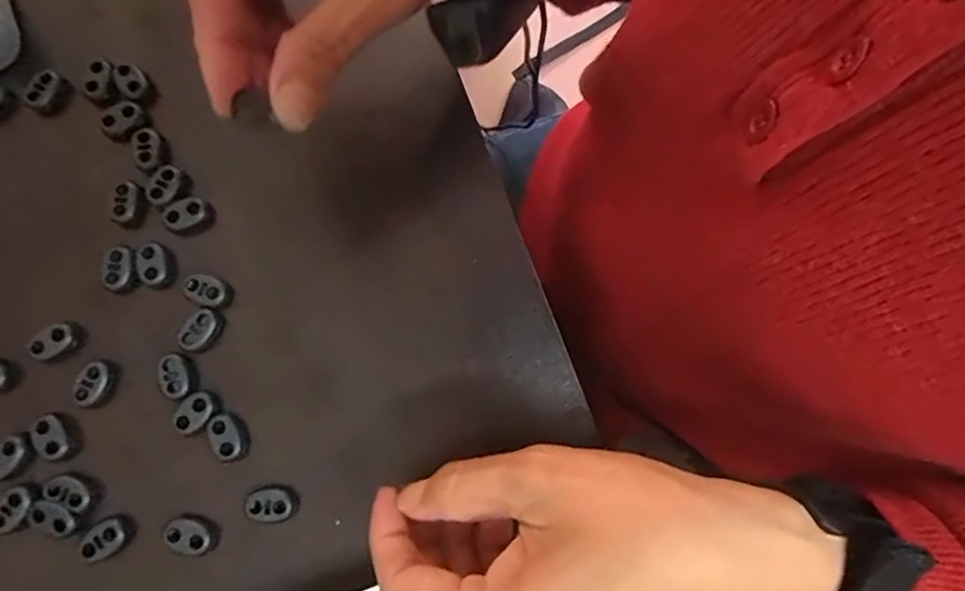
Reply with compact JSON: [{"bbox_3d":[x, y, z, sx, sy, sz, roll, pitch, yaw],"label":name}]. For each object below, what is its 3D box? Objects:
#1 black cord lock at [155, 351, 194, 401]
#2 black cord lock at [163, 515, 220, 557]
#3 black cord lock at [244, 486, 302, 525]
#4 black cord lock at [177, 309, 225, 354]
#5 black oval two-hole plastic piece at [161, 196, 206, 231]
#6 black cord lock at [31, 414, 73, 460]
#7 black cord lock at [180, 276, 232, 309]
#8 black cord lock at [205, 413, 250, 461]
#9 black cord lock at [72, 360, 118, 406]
[{"bbox_3d":[-0.140,0.037,0.267,0.013,0.008,0.020,-25,81,-5],"label":"black cord lock"},{"bbox_3d":[-0.127,0.105,0.255,0.023,0.011,0.013,14,80,2],"label":"black cord lock"},{"bbox_3d":[-0.093,0.092,0.258,0.022,0.007,0.015,0,79,0],"label":"black cord lock"},{"bbox_3d":[-0.130,0.017,0.271,0.015,0.007,0.022,41,82,7],"label":"black cord lock"},{"bbox_3d":[-0.142,-0.038,0.280,0.019,0.008,0.013,-17,80,-4],"label":"black oval two-hole plastic piece"},{"bbox_3d":[-0.190,0.063,0.259,0.012,0.009,0.020,-34,82,-6],"label":"black cord lock"},{"bbox_3d":[-0.132,-0.002,0.274,0.024,0.007,0.013,18,80,3],"label":"black cord lock"},{"bbox_3d":[-0.114,0.064,0.263,0.012,0.011,0.021,-24,81,-5],"label":"black cord lock"},{"bbox_3d":[-0.176,0.040,0.265,0.013,0.009,0.020,30,81,5],"label":"black cord lock"}]

